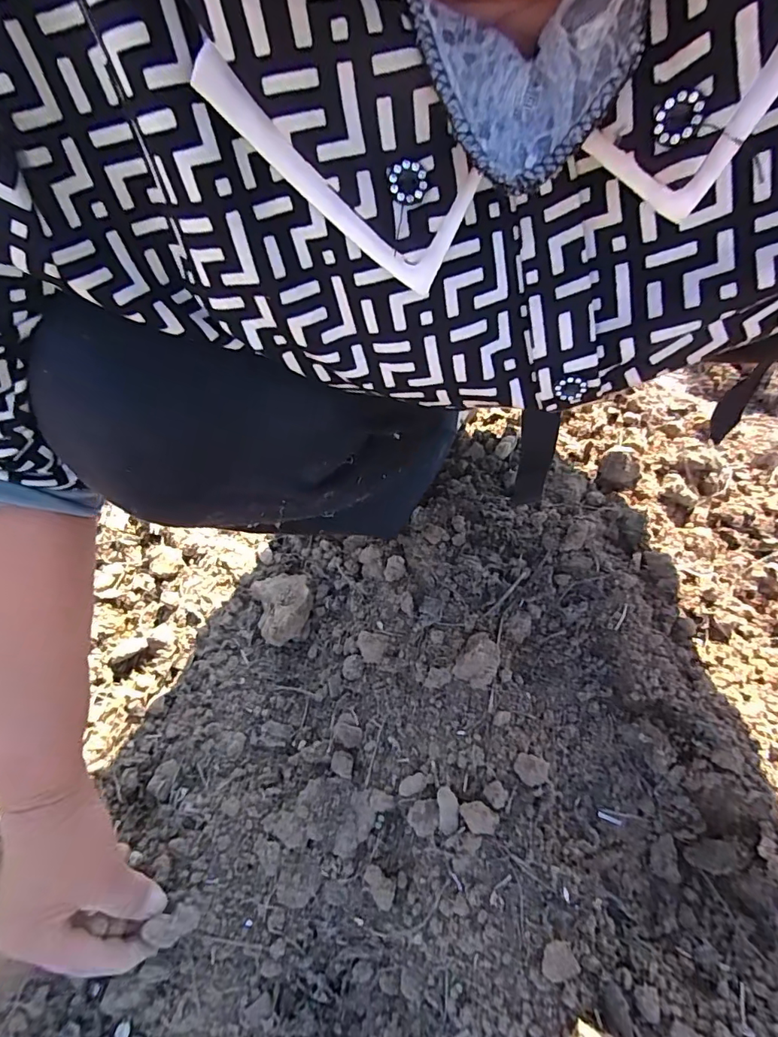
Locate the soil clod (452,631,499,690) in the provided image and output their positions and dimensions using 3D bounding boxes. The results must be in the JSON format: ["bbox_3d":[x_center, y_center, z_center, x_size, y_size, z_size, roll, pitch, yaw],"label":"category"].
[{"bbox_3d":[0.078,0.120,0.420,0.033,0.027,0.048,23,55,19],"label":"soil clod"}]

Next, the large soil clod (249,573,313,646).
[{"bbox_3d":[-0.111,0.088,0.507,0.059,0.037,0.092,-18,52,-12],"label":"large soil clod"}]

